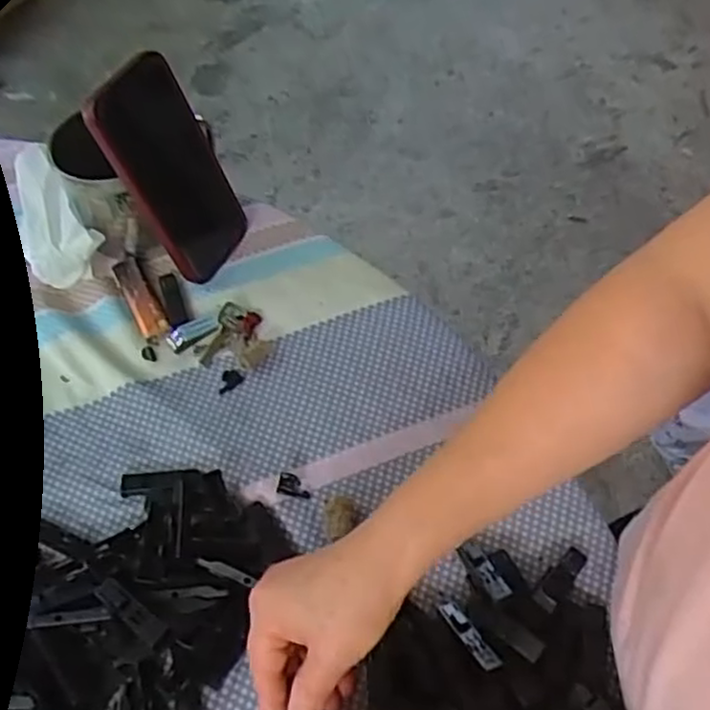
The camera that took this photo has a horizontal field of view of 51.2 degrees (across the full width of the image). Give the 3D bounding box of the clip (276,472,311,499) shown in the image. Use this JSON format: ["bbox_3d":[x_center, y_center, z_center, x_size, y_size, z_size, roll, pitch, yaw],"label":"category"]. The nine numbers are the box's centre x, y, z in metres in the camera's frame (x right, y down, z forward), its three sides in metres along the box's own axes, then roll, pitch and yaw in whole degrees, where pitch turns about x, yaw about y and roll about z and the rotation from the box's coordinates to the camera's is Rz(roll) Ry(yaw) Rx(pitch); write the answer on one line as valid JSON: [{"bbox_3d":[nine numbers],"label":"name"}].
[{"bbox_3d":[-0.039,0.083,0.479,0.021,0.004,0.016,6,57,4],"label":"clip"}]

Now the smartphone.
[{"bbox_3d":[-0.131,-0.136,0.544,0.015,0.159,0.081,16,57,32],"label":"smartphone"}]

